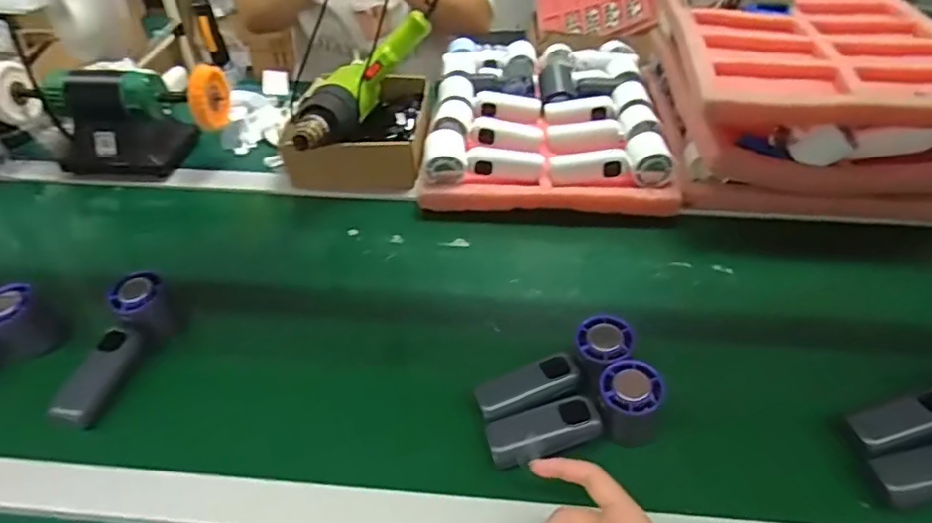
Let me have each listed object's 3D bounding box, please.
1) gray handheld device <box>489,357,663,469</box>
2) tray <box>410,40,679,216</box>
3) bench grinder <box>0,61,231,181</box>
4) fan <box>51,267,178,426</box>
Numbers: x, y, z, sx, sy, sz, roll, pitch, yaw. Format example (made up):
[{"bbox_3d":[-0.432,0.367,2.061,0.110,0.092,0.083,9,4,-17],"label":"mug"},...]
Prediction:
[{"bbox_3d":[0.098,0.145,0.493,0.153,0.064,0.053,-19,43,-2],"label":"gray handheld device"},{"bbox_3d":[0.123,-0.213,0.839,0.348,0.075,0.373,3,41,4],"label":"tray"},{"bbox_3d":[-0.484,-0.200,0.795,0.298,0.142,0.104,5,41,6],"label":"bench grinder"},{"bbox_3d":[-0.340,0.087,0.551,0.046,0.052,0.152,9,57,11],"label":"fan"}]

